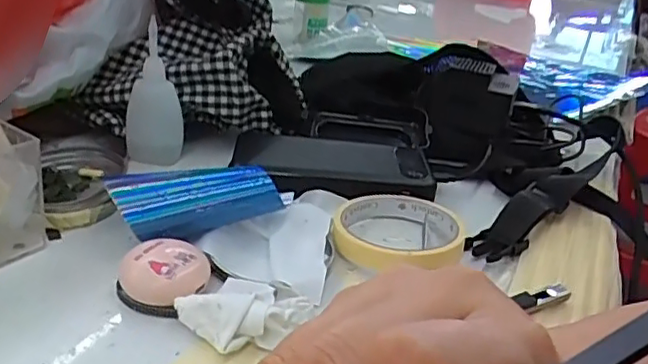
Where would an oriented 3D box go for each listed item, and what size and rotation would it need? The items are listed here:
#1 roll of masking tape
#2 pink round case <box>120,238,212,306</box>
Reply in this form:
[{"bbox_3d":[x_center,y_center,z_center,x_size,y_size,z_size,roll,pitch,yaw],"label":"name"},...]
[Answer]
[{"bbox_3d":[0.050,0.031,0.421,0.085,0.020,0.089,6,28,-3],"label":"roll of masking tape"},{"bbox_3d":[-0.089,0.052,0.349,0.043,0.025,0.043,6,28,-3],"label":"pink round case"}]

